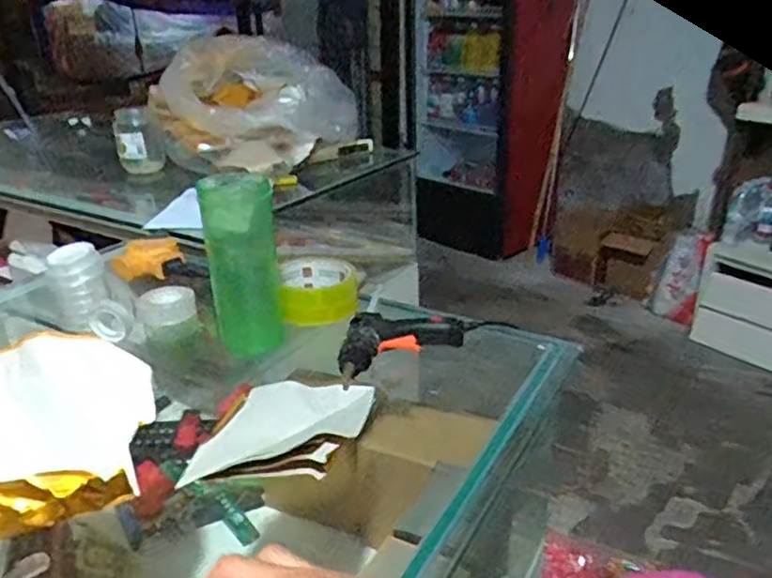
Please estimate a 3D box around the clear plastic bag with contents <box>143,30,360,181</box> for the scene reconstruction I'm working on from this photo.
[{"bbox_3d":[-0.245,-0.355,1.237,0.306,0.184,0.318,21,32,38],"label":"clear plastic bag with contents"}]

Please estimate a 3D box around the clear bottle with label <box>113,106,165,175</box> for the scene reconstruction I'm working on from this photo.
[{"bbox_3d":[-0.447,-0.267,1.183,0.081,0.108,0.075,-9,26,-19],"label":"clear bottle with label"}]

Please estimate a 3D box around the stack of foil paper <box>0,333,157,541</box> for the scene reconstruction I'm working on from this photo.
[{"bbox_3d":[-0.271,0.103,0.433,0.231,0.068,0.159,-1,25,-2],"label":"stack of foil paper"}]

